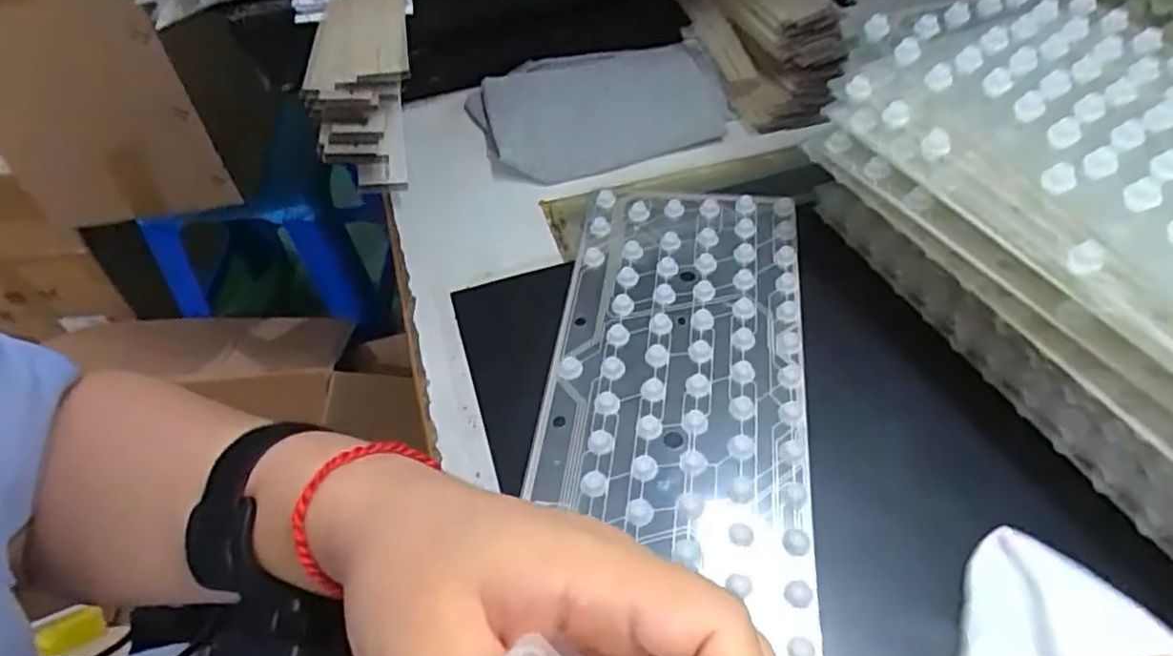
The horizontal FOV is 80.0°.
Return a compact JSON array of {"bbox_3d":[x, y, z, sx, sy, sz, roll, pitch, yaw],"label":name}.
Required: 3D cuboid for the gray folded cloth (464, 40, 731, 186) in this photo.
[{"bbox_3d":[0.010,-0.138,0.438,0.153,0.014,0.105,-16,50,-11],"label":"gray folded cloth"}]

